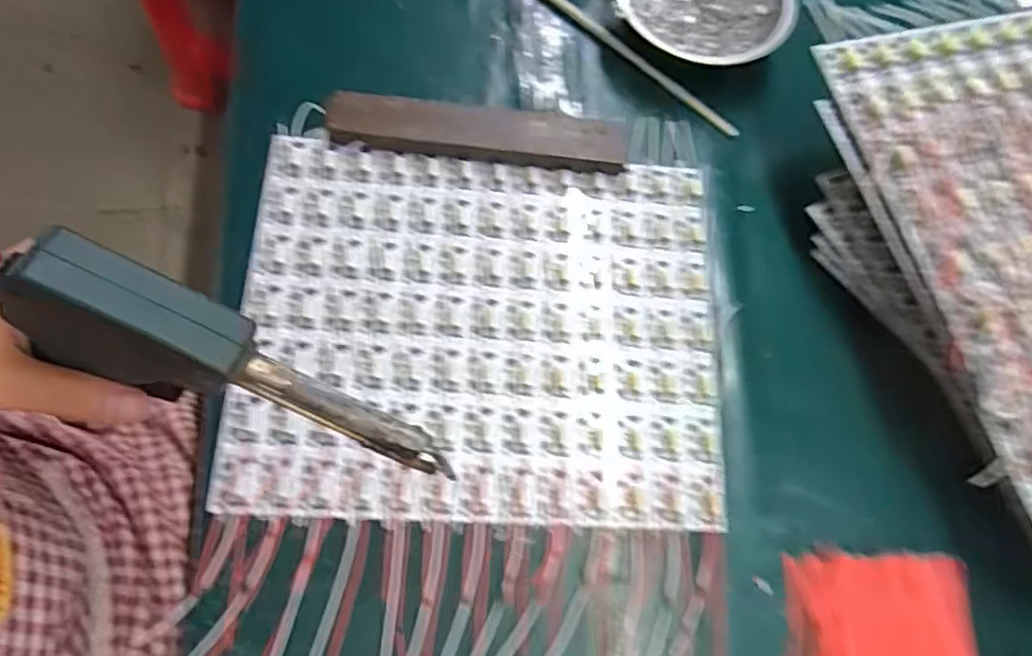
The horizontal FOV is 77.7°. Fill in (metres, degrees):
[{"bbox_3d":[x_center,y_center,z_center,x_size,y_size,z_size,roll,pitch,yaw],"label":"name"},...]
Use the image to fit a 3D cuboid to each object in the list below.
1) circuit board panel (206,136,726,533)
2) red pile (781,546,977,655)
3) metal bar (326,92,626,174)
[{"bbox_3d":[-0.022,-0.002,0.400,0.289,0.009,0.235,3,71,-1],"label":"circuit board panel"},{"bbox_3d":[0.201,0.172,0.354,0.108,0.007,0.090,6,71,-3],"label":"red pile"},{"bbox_3d":[-0.026,-0.134,0.438,0.199,0.016,0.038,6,71,-2],"label":"metal bar"}]

